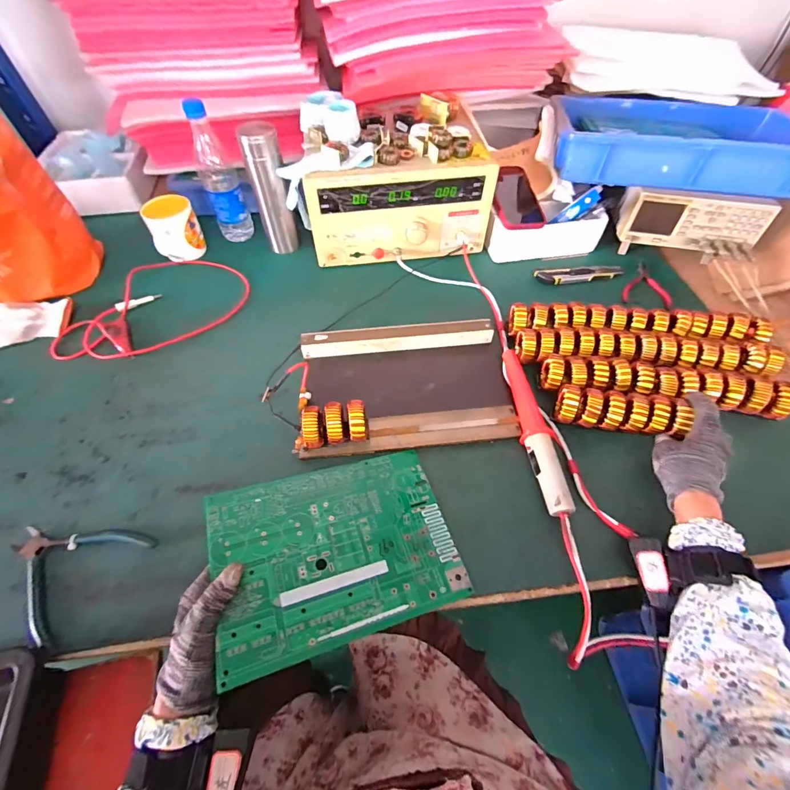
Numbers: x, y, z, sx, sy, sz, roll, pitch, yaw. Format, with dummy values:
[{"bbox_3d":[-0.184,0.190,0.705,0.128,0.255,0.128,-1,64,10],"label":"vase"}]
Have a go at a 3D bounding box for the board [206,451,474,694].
[{"bbox_3d":[-0.061,0.162,0.416,0.249,0.006,0.181,-9,55,-21],"label":"board"}]

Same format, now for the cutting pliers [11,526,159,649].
[{"bbox_3d":[-0.362,0.179,0.423,0.128,0.015,0.122,29,61,17],"label":"cutting pliers"}]

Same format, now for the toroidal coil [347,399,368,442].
[{"bbox_3d":[-0.047,0.038,0.493,0.022,0.056,0.047,-5,57,-4],"label":"toroidal coil"}]

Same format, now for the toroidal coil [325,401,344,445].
[{"bbox_3d":[-0.076,0.040,0.491,0.021,0.057,0.051,-7,57,-5],"label":"toroidal coil"}]

